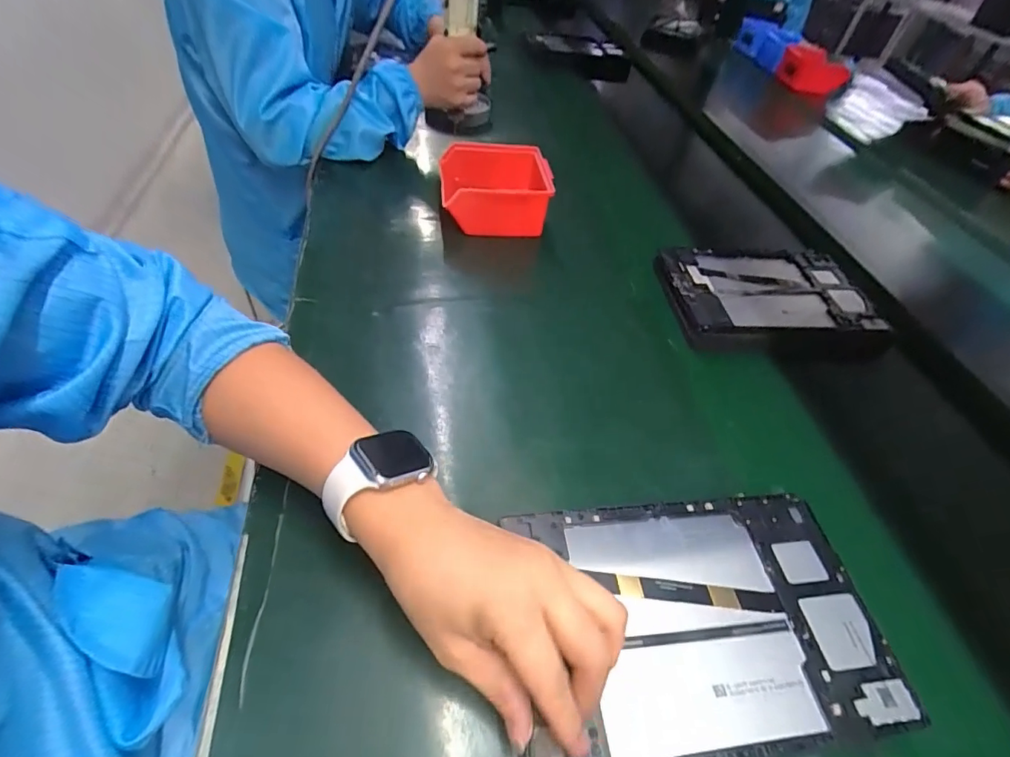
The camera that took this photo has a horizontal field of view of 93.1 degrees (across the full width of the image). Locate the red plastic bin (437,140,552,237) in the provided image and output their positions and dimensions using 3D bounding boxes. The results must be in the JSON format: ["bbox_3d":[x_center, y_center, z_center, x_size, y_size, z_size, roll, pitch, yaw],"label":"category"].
[{"bbox_3d":[-0.012,-0.245,0.626,0.140,0.069,0.123,-5,49,-13],"label":"red plastic bin"}]

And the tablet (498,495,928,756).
[{"bbox_3d":[0.123,0.150,0.307,0.231,0.012,0.149,-3,50,-8],"label":"tablet"}]

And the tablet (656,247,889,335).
[{"bbox_3d":[0.310,-0.111,0.574,0.244,0.016,0.152,3,48,-6],"label":"tablet"}]

